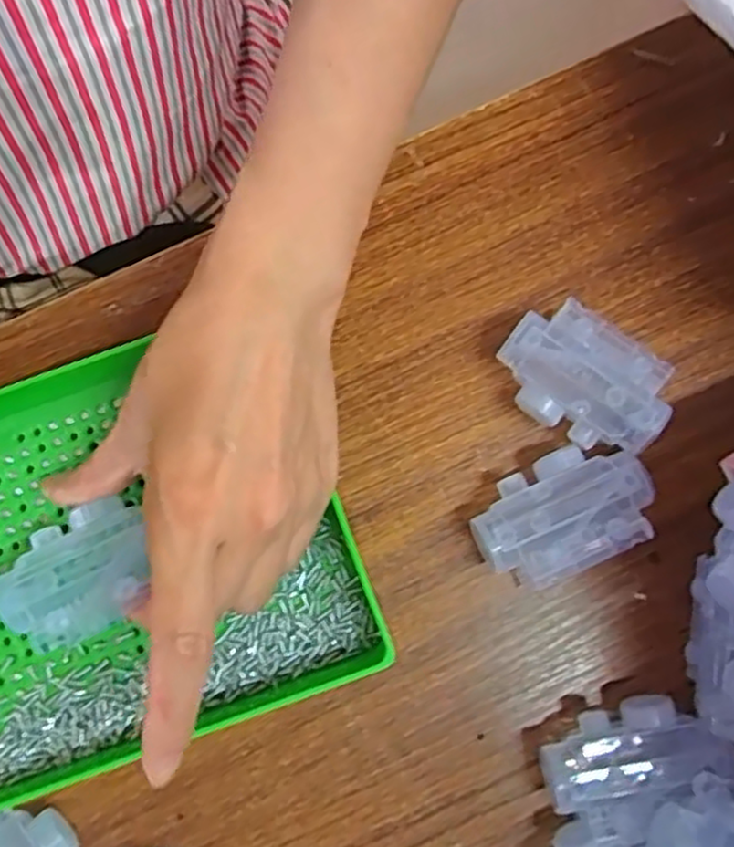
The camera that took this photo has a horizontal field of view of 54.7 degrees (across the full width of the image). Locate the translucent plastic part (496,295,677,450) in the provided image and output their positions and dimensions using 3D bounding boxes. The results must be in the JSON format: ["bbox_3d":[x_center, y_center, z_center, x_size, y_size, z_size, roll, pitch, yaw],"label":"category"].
[{"bbox_3d":[0.089,-0.017,0.292,0.068,0.028,0.041,37,84,6],"label":"translucent plastic part"}]

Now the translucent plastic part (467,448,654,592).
[{"bbox_3d":[0.078,0.037,0.288,0.067,0.030,0.044,-24,82,-3],"label":"translucent plastic part"}]

